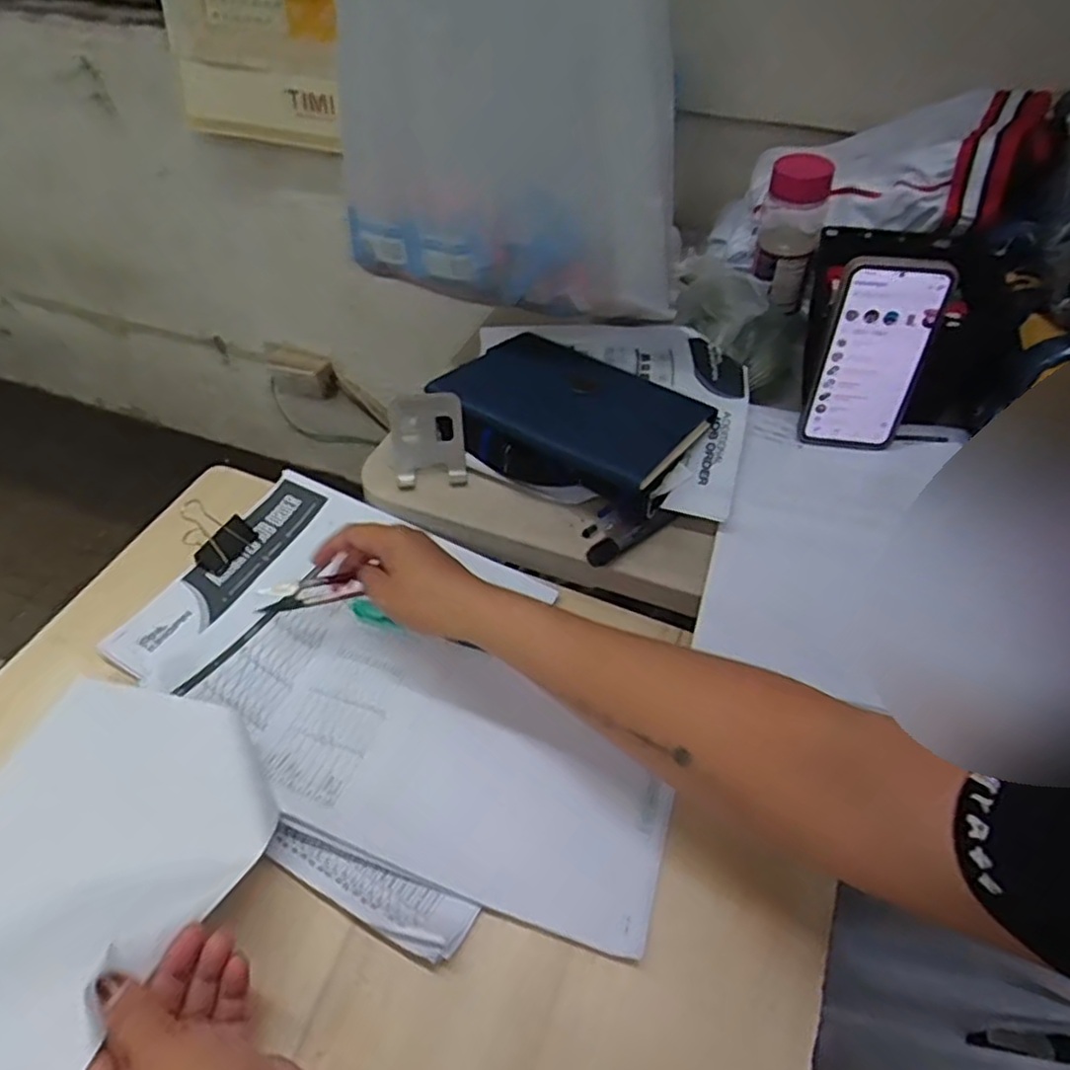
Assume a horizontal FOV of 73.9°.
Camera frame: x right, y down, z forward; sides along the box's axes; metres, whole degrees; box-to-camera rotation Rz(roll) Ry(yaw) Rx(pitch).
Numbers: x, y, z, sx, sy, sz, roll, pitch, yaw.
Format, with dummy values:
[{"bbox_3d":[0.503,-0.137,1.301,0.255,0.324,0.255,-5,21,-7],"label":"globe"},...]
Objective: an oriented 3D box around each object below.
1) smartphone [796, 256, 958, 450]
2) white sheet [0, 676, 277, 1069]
[{"bbox_3d":[0.281,-0.147,0.593,0.086,0.164,0.012,9,43,7],"label":"smartphone"},{"bbox_3d":[-0.277,0.210,0.403,0.193,0.033,0.259,9,48,10],"label":"white sheet"}]

